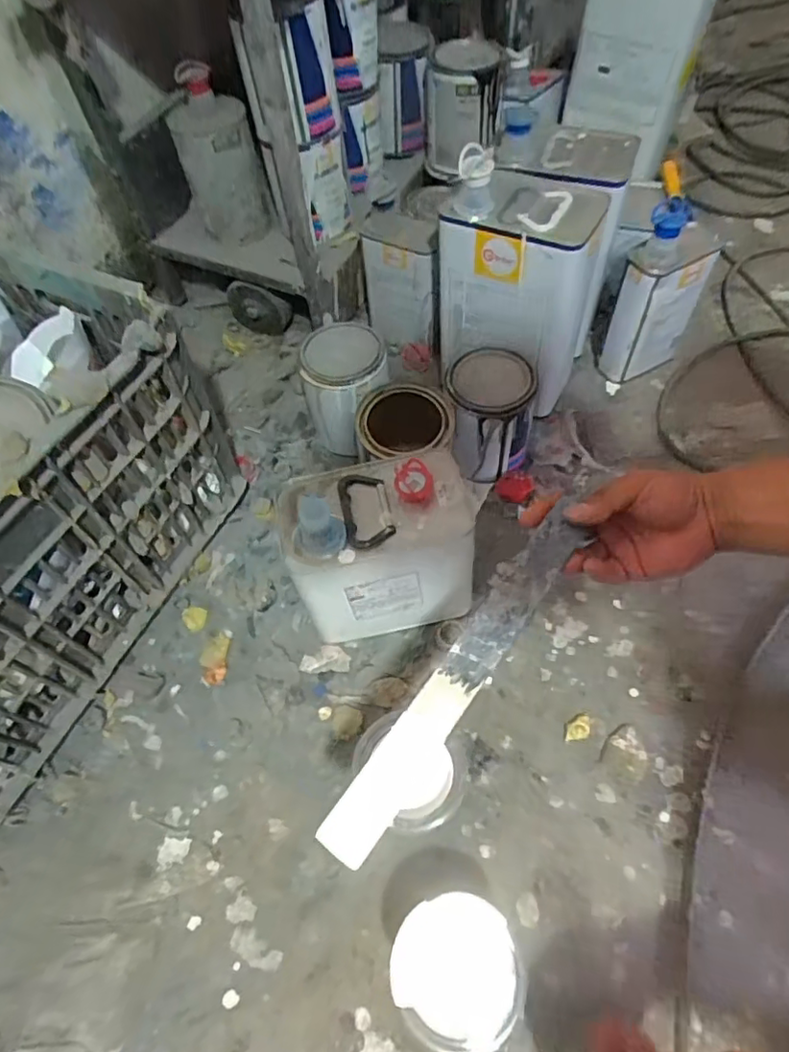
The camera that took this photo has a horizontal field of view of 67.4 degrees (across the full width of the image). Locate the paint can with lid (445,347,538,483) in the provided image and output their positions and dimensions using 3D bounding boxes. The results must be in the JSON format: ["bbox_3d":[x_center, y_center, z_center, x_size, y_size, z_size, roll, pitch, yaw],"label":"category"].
[{"bbox_3d":[0.114,-0.133,0.714,0.100,0.124,0.097,2,60,6],"label":"paint can with lid"}]

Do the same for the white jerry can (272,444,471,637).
[{"bbox_3d":[-0.013,0.019,0.601,0.176,0.166,0.131,-13,59,-3],"label":"white jerry can"}]

